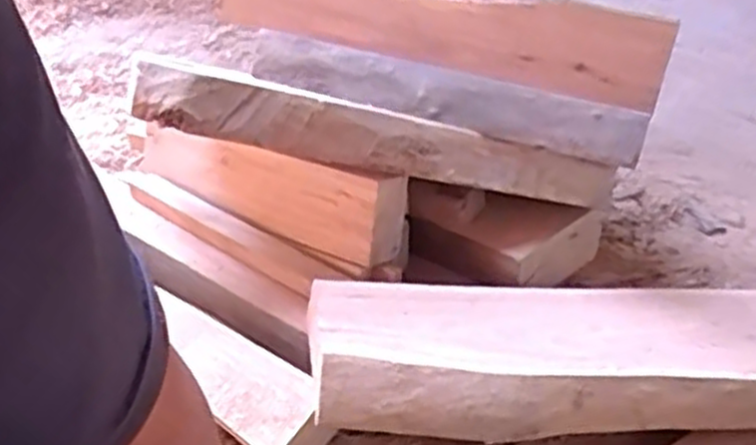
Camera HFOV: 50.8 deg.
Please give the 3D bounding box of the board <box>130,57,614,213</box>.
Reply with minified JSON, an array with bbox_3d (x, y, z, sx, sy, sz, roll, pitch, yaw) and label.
[{"bbox_3d":[0.016,-0.073,0.762,0.477,0.058,0.036,10,5,-21],"label":"board"}]

